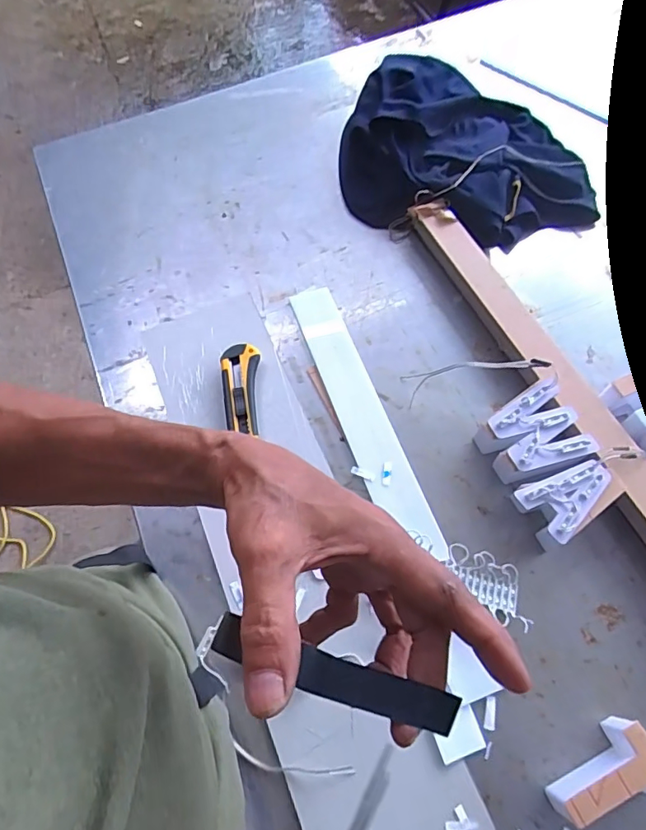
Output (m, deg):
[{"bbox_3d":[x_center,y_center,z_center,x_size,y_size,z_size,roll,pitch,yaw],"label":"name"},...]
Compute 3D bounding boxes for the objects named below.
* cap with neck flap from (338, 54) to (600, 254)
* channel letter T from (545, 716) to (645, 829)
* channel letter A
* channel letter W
[{"bbox_3d":[0.193,-0.351,0.663,0.325,0.070,0.255,14,67,9],"label":"cap with neck flap"},{"bbox_3d":[0.216,0.277,0.392,0.082,0.046,0.050,-19,66,-6],"label":"channel letter T"},{"bbox_3d":[0.226,0.079,0.480,0.088,0.049,0.060,-34,69,-12],"label":"channel letter A"},{"bbox_3d":[0.207,0.027,0.503,0.091,0.051,0.082,-30,68,-10],"label":"channel letter W"}]

